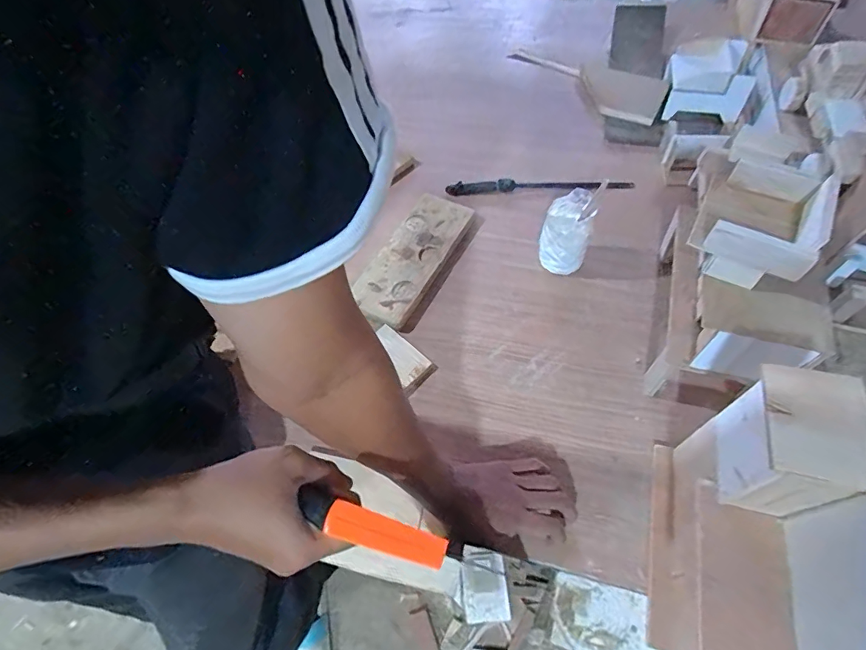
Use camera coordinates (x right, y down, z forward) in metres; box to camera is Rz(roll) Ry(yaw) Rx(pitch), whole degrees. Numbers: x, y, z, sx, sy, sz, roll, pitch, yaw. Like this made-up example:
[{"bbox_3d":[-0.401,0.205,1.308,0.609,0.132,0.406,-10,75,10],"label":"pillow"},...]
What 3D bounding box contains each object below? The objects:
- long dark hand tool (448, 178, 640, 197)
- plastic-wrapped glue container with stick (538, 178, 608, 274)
[{"bbox_3d":[0.177,-0.232,0.771,0.302,0.018,0.028,-1,60,5],"label":"long dark hand tool"},{"bbox_3d":[0.188,-0.131,0.647,0.065,0.116,0.064,16,63,15],"label":"plastic-wrapped glue container with stick"}]

